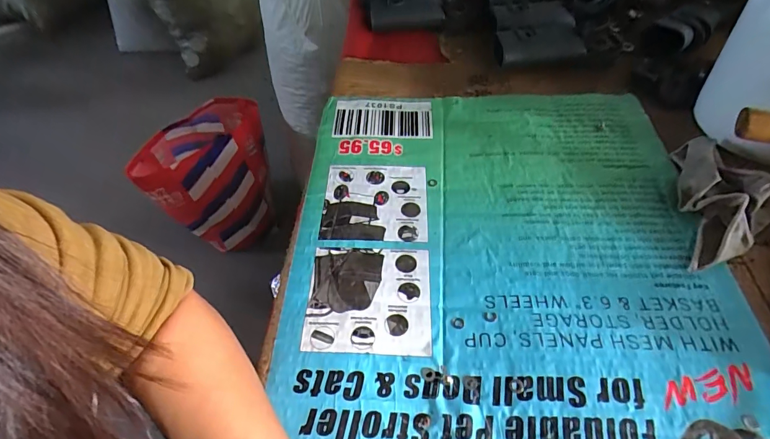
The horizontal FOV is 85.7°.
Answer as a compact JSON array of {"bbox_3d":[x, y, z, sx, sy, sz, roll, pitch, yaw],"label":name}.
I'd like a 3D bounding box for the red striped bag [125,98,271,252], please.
[{"bbox_3d":[-0.500,-0.113,1.237,0.288,0.334,0.337,9,54,12],"label":"red striped bag"}]

